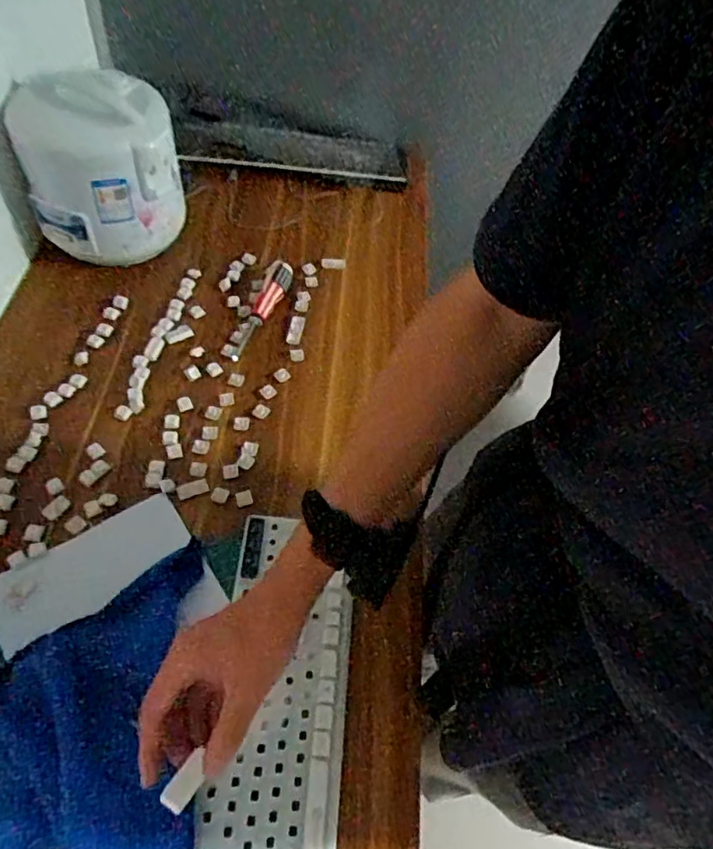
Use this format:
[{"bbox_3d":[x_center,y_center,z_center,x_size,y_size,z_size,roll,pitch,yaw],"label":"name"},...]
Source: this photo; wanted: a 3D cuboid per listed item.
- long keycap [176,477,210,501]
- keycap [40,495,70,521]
[{"bbox_3d":[-0.194,0.075,0.708,0.036,0.004,0.020,-20,62,-18],"label":"long keycap"},{"bbox_3d":[-0.342,0.095,0.683,0.019,0.005,0.030,37,61,16],"label":"keycap"}]

